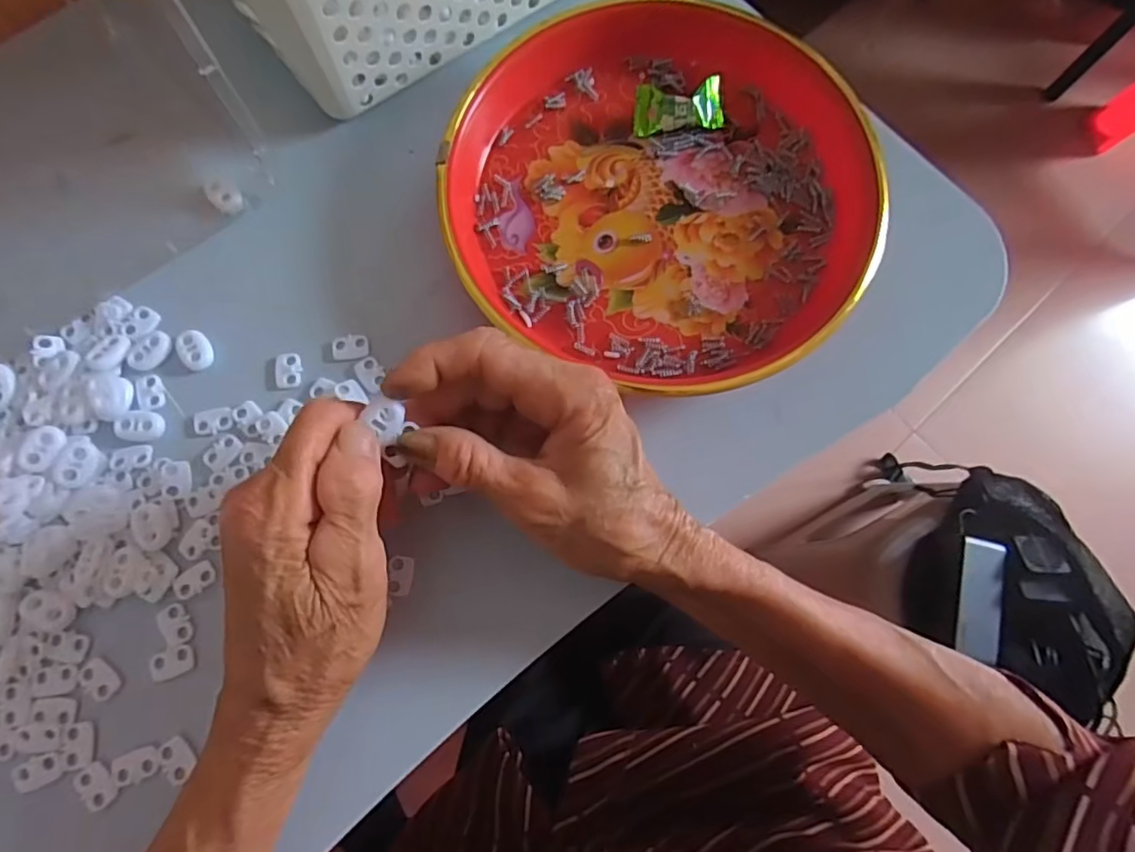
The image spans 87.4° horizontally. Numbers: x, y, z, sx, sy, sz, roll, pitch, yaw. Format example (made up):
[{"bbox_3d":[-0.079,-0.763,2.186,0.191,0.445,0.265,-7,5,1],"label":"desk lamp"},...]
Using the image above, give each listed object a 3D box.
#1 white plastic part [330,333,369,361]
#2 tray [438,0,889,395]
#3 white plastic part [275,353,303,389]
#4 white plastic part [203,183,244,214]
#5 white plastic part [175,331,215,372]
[{"bbox_3d":[-0.111,-0.041,0.303,0.018,0.004,0.013,-11,77,-4],"label":"white plastic part"},{"bbox_3d":[0.050,-0.124,0.311,0.211,0.032,0.198,0,76,-2],"label":"tray"},{"bbox_3d":[-0.141,-0.028,0.300,0.013,0.004,0.018,-7,77,-3],"label":"white plastic part"},{"bbox_3d":[-0.185,-0.123,0.321,0.022,0.004,0.013,40,78,7],"label":"white plastic part"},{"bbox_3d":[-0.188,-0.039,0.299,0.014,0.004,0.023,-30,79,-8],"label":"white plastic part"}]

